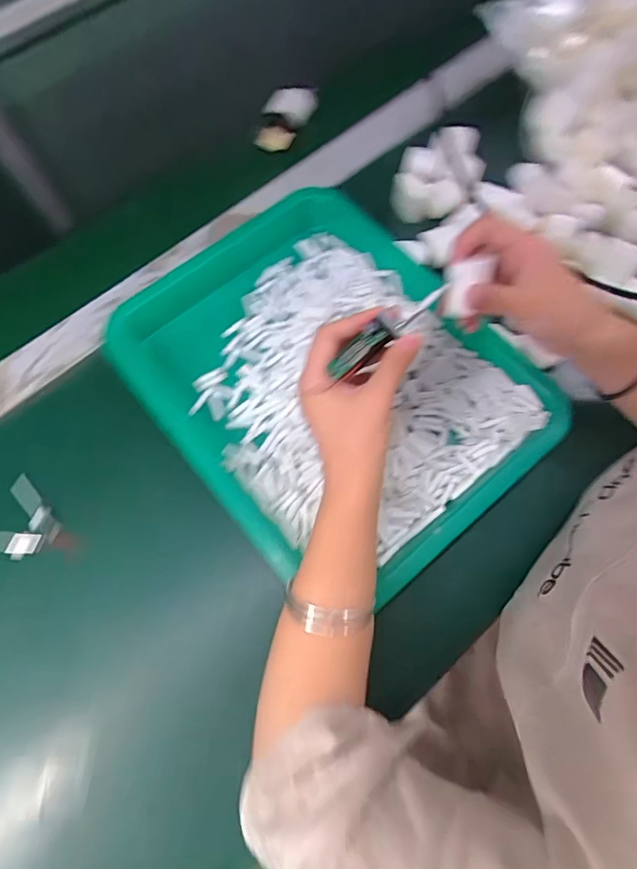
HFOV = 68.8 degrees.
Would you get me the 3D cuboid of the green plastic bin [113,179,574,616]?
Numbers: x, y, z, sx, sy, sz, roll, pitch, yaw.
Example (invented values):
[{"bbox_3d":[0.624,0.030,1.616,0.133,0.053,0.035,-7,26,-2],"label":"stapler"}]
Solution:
[{"bbox_3d":[0.013,-0.048,0.410,0.272,0.050,0.324,-40,75,-12],"label":"green plastic bin"}]

